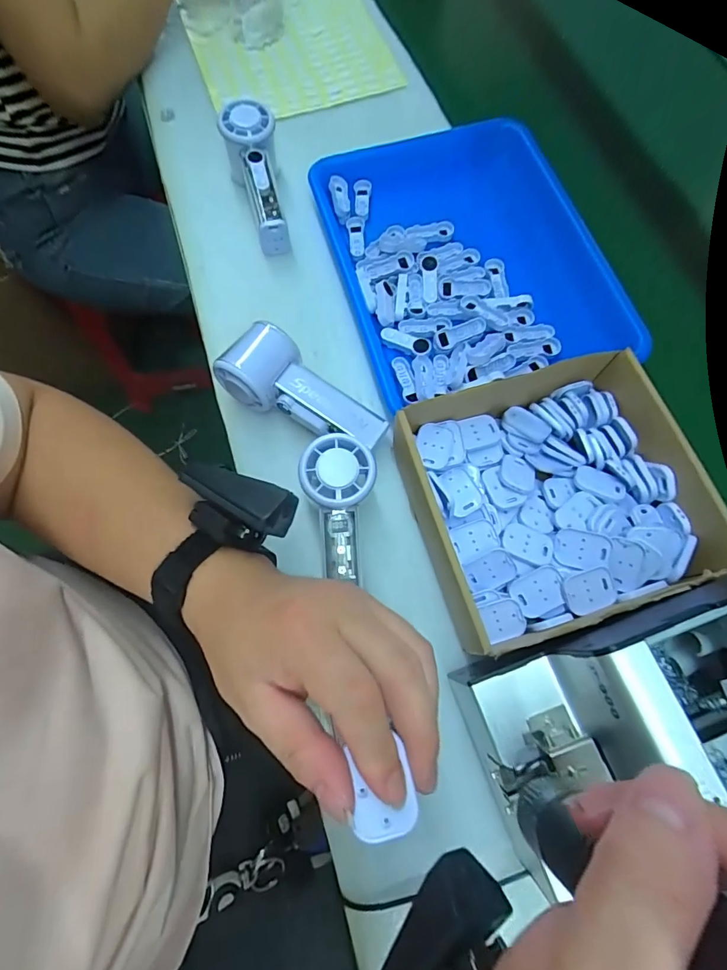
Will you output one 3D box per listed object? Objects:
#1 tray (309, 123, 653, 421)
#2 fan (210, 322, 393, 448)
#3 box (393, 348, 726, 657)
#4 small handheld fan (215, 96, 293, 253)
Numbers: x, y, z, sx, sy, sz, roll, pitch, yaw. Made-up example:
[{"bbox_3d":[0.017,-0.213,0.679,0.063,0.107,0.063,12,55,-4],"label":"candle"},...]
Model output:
[{"bbox_3d":[0.107,-0.236,0.470,0.255,0.050,0.301,-15,71,-5],"label":"tray"},{"bbox_3d":[-0.049,-0.082,0.391,0.144,0.053,0.056,28,73,-4],"label":"fan"},{"bbox_3d":[0.147,0.008,0.351,0.210,0.061,0.191,-18,72,-6],"label":"box"},{"bbox_3d":[-0.108,-0.316,0.470,0.053,0.066,0.152,-14,85,-5],"label":"small handheld fan"}]

